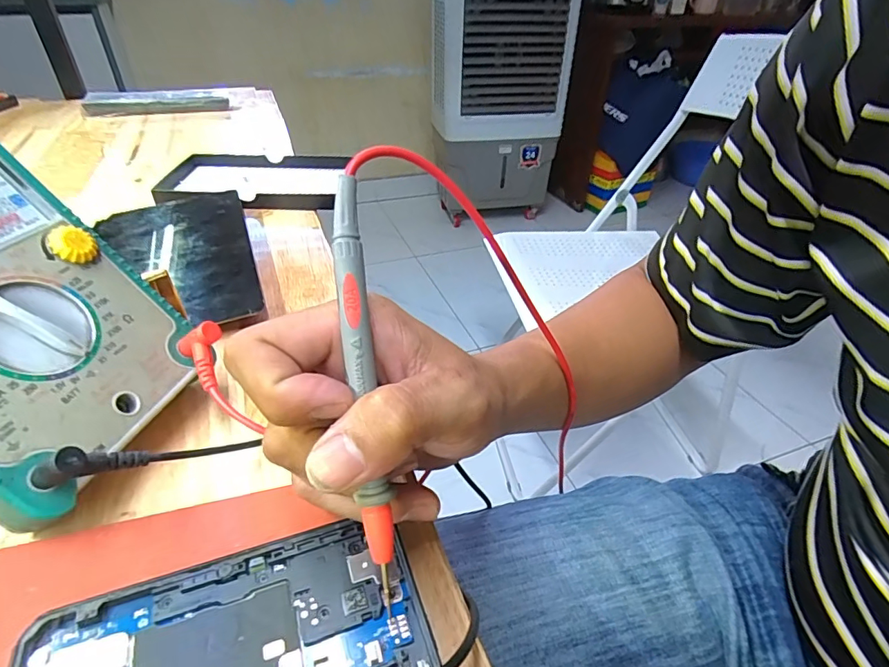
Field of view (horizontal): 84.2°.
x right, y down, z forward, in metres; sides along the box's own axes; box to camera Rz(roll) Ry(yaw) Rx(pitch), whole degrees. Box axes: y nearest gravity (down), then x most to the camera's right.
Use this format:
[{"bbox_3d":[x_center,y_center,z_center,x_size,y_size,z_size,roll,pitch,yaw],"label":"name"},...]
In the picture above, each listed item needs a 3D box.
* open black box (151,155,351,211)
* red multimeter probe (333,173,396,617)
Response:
[{"bbox_3d":[-0.186,-0.154,0.495,0.164,0.018,0.120,2,37,0],"label":"open black box"},{"bbox_3d":[-0.027,0.020,0.165,0.009,0.145,0.014,-6,0,-10],"label":"red multimeter probe"}]

